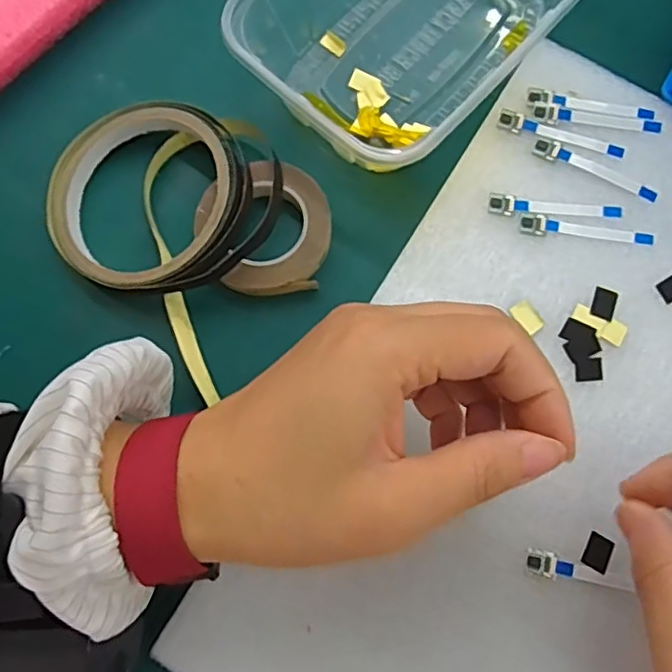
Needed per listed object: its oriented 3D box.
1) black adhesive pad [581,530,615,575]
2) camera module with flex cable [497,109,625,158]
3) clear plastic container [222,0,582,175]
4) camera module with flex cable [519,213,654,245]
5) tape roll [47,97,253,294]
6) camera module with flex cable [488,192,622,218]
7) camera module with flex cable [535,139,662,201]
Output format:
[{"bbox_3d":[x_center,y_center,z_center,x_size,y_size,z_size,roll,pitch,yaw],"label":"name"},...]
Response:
[{"bbox_3d":[0.105,0.086,0.247,0.009,0.004,0.014,23,78,7],"label":"black adhesive pad"},{"bbox_3d":[0.106,-0.095,0.294,0.059,0.004,0.010,21,78,7],"label":"camera module with flex cable"},{"bbox_3d":[0.038,-0.157,0.298,0.173,0.053,0.114,-41,79,-8],"label":"clear plastic container"},{"bbox_3d":[0.114,-0.048,0.282,0.060,0.004,0.009,8,77,4],"label":"camera module with flex cable"},{"bbox_3d":[-0.087,-0.064,0.292,0.098,0.028,0.090,0,77,2],"label":"tape roll"},{"bbox_3d":[0.101,-0.058,0.285,0.060,0.004,0.011,8,77,4],"label":"camera module with flex cable"},{"bbox_3d":[0.121,-0.078,0.289,0.059,0.004,0.009,27,79,8],"label":"camera module with flex cable"}]

